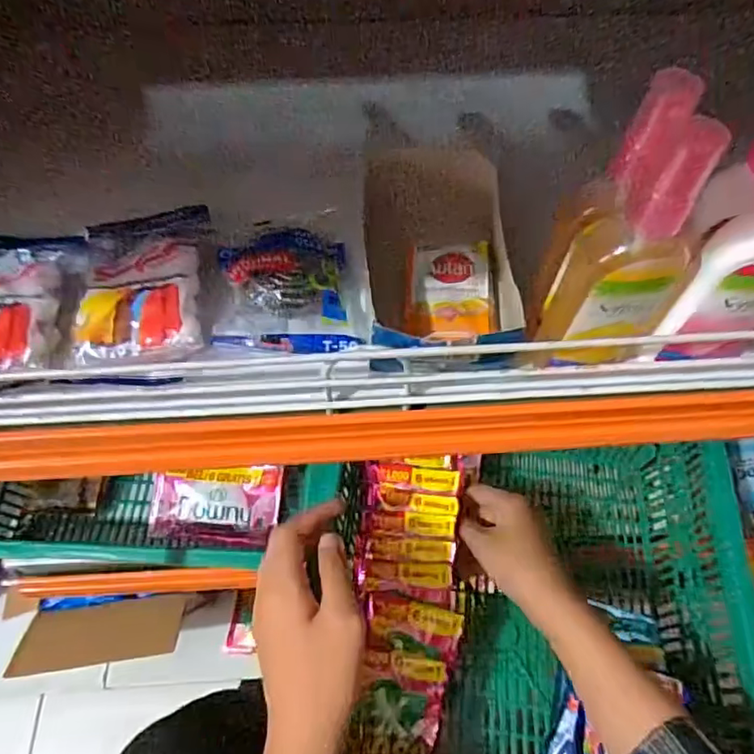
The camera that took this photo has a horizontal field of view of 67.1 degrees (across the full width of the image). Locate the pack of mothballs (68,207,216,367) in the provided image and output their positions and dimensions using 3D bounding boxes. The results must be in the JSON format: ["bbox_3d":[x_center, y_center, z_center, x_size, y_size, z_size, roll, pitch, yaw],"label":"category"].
[{"bbox_3d":[-0.126,-0.055,0.310,0.072,0.018,0.099,-6,62,-4],"label":"pack of mothballs"}]

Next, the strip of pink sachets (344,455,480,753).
[{"bbox_3d":[0.020,0.189,0.421,0.081,0.040,0.270,8,69,4],"label":"strip of pink sachets"}]

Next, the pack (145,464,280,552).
[{"bbox_3d":[-0.143,0.115,0.505,0.115,0.008,0.071,0,88,2],"label":"pack"}]

